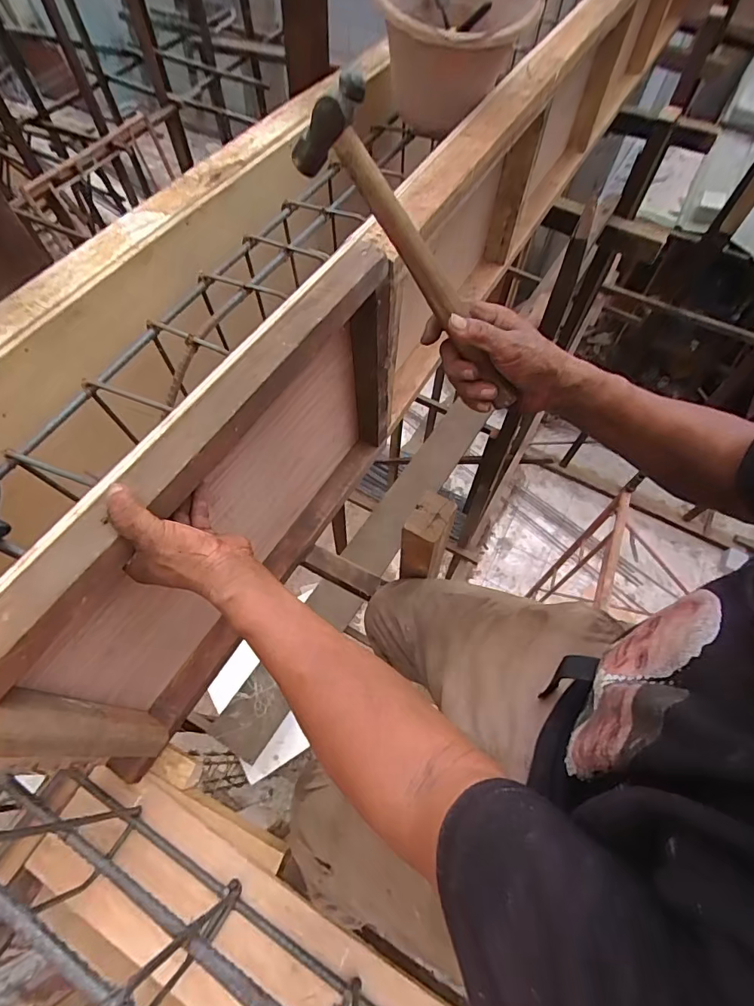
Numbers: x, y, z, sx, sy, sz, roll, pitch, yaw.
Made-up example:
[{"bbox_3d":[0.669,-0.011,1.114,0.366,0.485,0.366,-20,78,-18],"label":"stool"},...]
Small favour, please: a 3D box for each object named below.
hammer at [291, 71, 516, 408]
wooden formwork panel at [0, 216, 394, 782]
[{"bbox_3d":[0.042,-0.201,0.411,0.280,0.075,0.034,47,64,-23],"label":"hammer"},{"bbox_3d":[-0.176,0.024,0.593,0.067,0.387,0.643,29,65,13],"label":"wooden formwork panel"}]

